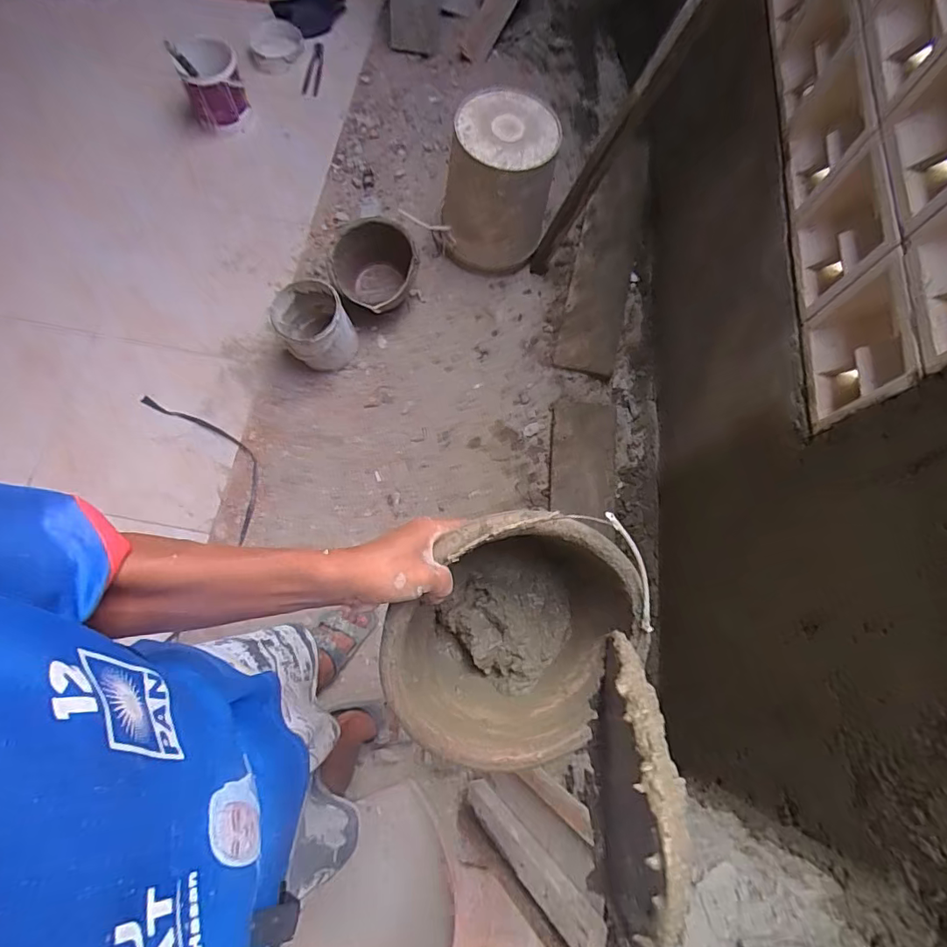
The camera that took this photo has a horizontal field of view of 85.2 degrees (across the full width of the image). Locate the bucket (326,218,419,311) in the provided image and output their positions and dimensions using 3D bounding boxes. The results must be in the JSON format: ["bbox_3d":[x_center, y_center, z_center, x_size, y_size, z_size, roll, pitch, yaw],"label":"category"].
[{"bbox_3d":[-0.266,-0.564,1.448,0.237,0.169,0.232,1,73,-2],"label":"bucket"}]

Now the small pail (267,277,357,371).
[{"bbox_3d":[-0.430,-0.396,1.411,0.180,0.181,0.196,1,73,-2],"label":"small pail"}]

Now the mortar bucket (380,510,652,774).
[{"bbox_3d":[0.032,0.140,0.552,0.242,0.189,0.259,42,93,-18],"label":"mortar bucket"}]

